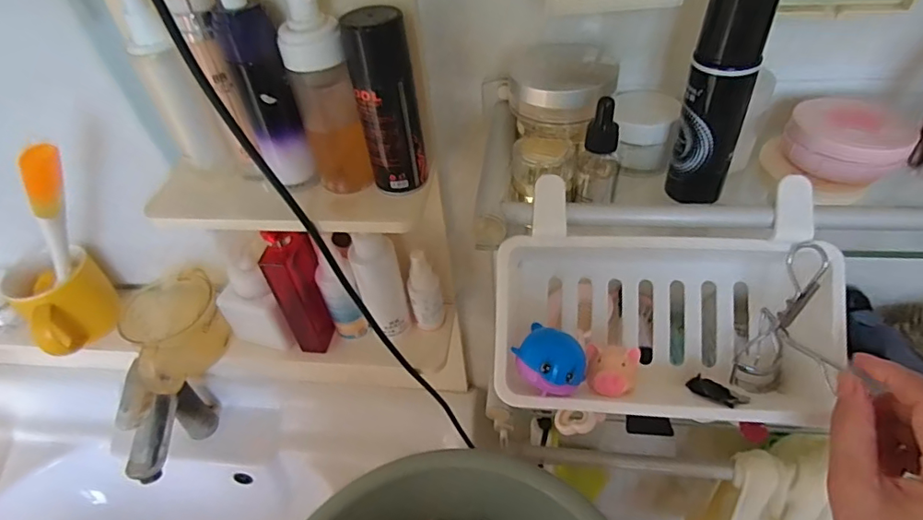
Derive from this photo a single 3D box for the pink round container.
[{"bbox_3d":[0.260,-0.081,0.355,0.070,0.030,0.058,18,49,24],"label":"pink round container"}]

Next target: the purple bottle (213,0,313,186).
[{"bbox_3d":[-0.145,-0.122,0.396,0.036,0.141,0.033,-29,48,-22],"label":"purple bottle"}]

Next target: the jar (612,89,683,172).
[{"bbox_3d":[0.136,-0.098,0.395,0.047,0.043,0.044,7,45,13],"label":"jar"}]

